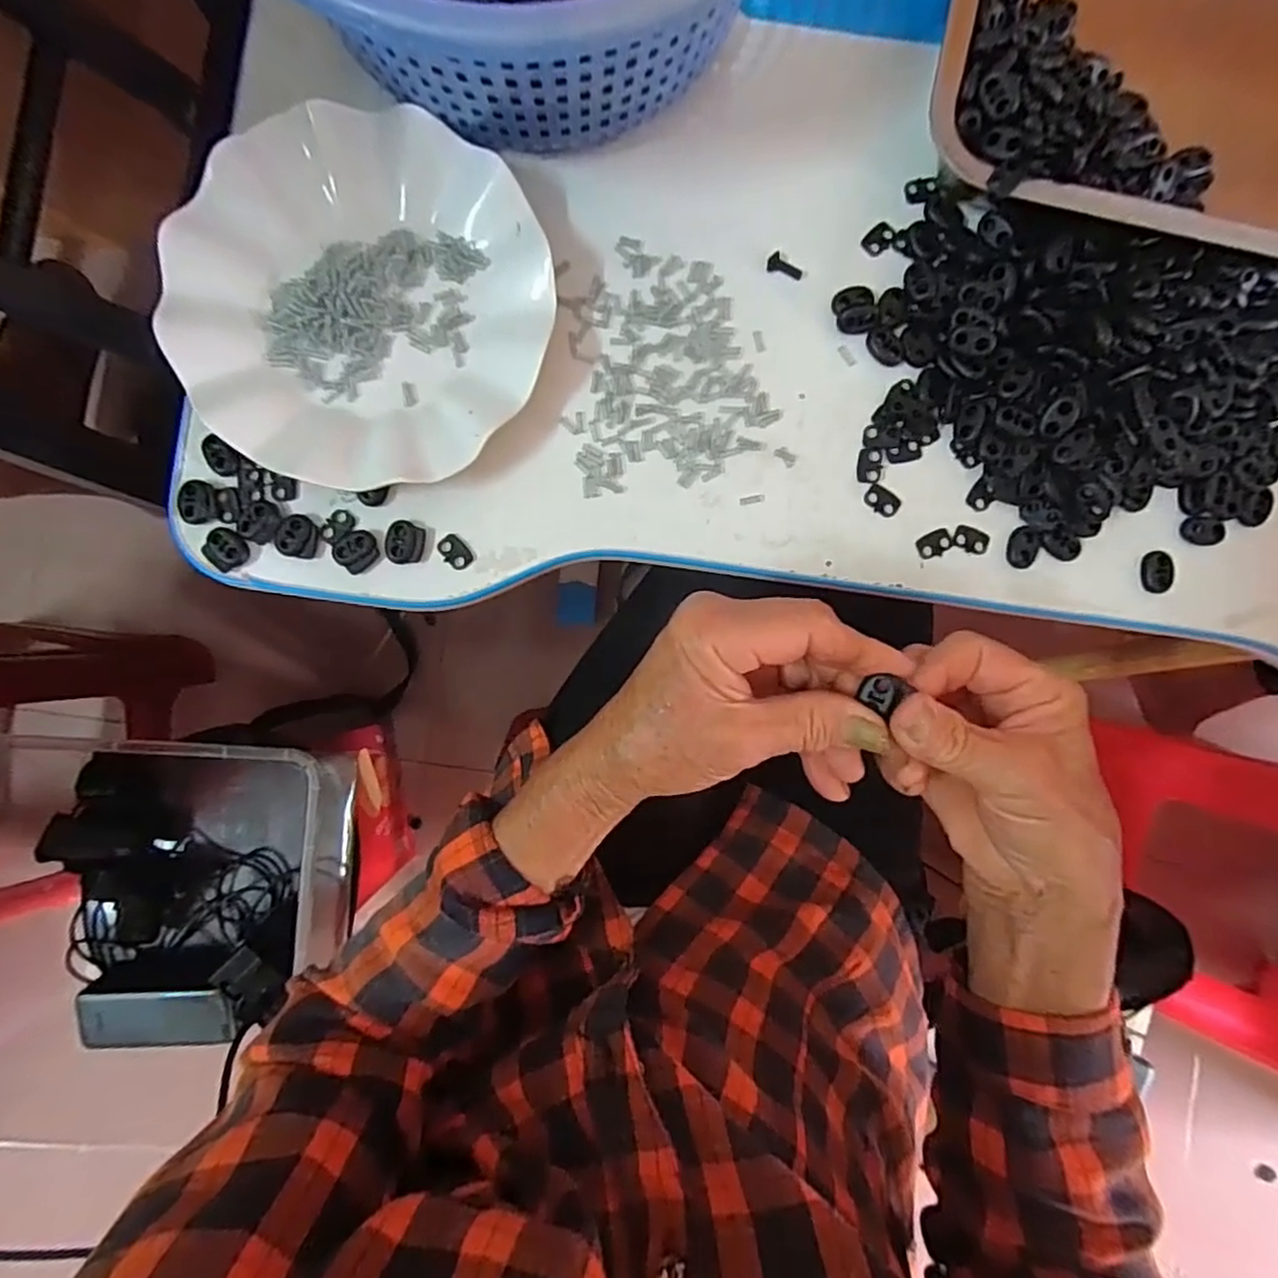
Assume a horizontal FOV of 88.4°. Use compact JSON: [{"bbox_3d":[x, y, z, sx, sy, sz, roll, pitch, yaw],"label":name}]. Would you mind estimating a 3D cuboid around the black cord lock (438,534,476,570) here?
[{"bbox_3d":[-0.095,-0.045,0.337,0.014,0.004,0.019,-45,90,-3],"label":"black cord lock"}]

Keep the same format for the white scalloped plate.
[{"bbox_3d":[-0.139,-0.170,0.328,0.179,0.023,0.182,0,88,-2],"label":"white scalloped plate"}]

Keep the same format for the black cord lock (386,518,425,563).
[{"bbox_3d":[-0.119,-0.049,0.335,0.019,0.004,0.022,7,88,-2],"label":"black cord lock"}]

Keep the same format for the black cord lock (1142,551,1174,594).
[{"bbox_3d":[0.273,-0.035,0.346,0.015,0.004,0.022,-5,88,-2],"label":"black cord lock"}]

